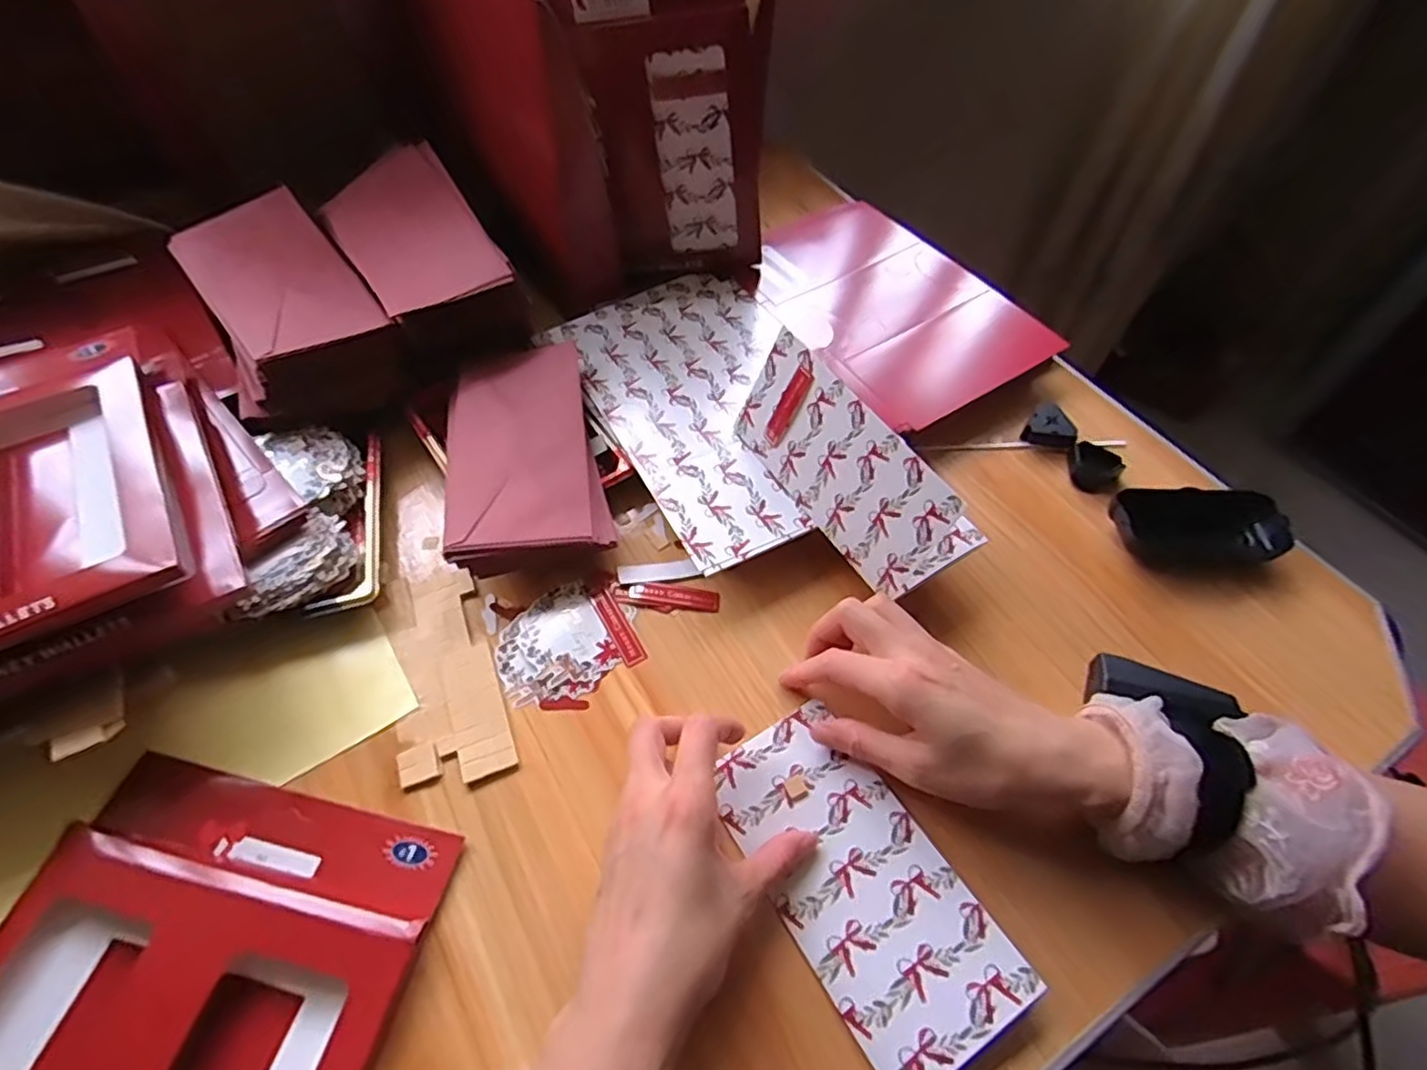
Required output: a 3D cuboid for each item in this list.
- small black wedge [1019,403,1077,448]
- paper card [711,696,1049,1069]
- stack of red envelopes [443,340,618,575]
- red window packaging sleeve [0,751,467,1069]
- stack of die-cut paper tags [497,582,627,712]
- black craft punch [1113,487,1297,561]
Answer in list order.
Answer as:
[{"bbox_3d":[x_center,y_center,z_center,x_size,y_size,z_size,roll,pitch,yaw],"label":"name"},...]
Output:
[{"bbox_3d":[0.264,-0.082,0.536,0.036,0.022,0.033,30,58,19],"label":"small black wedge"},{"bbox_3d":[0.073,0.173,0.354,0.084,0.012,0.171,-26,56,-19],"label":"paper card"},{"bbox_3d":[-0.137,-0.065,0.489,0.101,0.022,0.201,-10,58,-12],"label":"stack of red envelopes"},{"bbox_3d":[-0.250,0.228,0.301,0.190,0.018,0.233,11,53,7],"label":"red window packaging sleeve"},{"bbox_3d":[-0.101,0.069,0.430,0.068,0.004,0.072,-23,57,-18],"label":"stack of die-cut paper tags"},{"bbox_3d":[0.334,-0.005,0.479,0.110,0.030,0.047,1,53,-1],"label":"black craft punch"}]

